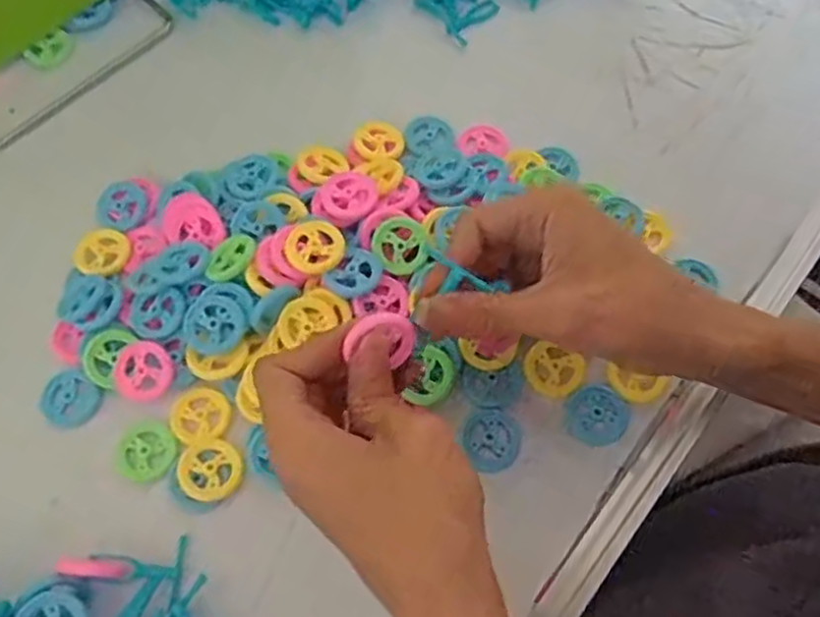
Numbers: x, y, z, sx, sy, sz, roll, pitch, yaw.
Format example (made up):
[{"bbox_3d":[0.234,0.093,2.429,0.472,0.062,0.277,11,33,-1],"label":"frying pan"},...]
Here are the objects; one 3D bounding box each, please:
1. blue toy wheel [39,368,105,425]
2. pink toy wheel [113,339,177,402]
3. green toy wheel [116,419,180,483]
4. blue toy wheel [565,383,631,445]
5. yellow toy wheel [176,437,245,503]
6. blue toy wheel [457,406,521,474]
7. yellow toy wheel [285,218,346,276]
[{"bbox_3d":[-0.174,0.046,0.356,0.030,0.004,0.026,31,70,15],"label":"blue toy wheel"},{"bbox_3d":[-0.134,0.032,0.354,0.031,0.010,0.029,-1,65,2],"label":"pink toy wheel"},{"bbox_3d":[-0.129,0.070,0.342,0.031,0.004,0.028,35,71,16],"label":"green toy wheel"},{"bbox_3d":[0.092,0.053,0.344,0.029,0.008,0.029,-1,65,2],"label":"blue toy wheel"},{"bbox_3d":[-0.096,0.077,0.334,0.030,0.004,0.030,9,58,-15],"label":"yellow toy wheel"},{"bbox_3d":[0.040,0.065,0.346,0.029,0.008,0.029,-1,65,2],"label":"blue toy wheel"},{"bbox_3d":[-0.049,-0.031,0.358,0.029,0.009,0.031,-1,66,2],"label":"yellow toy wheel"}]

